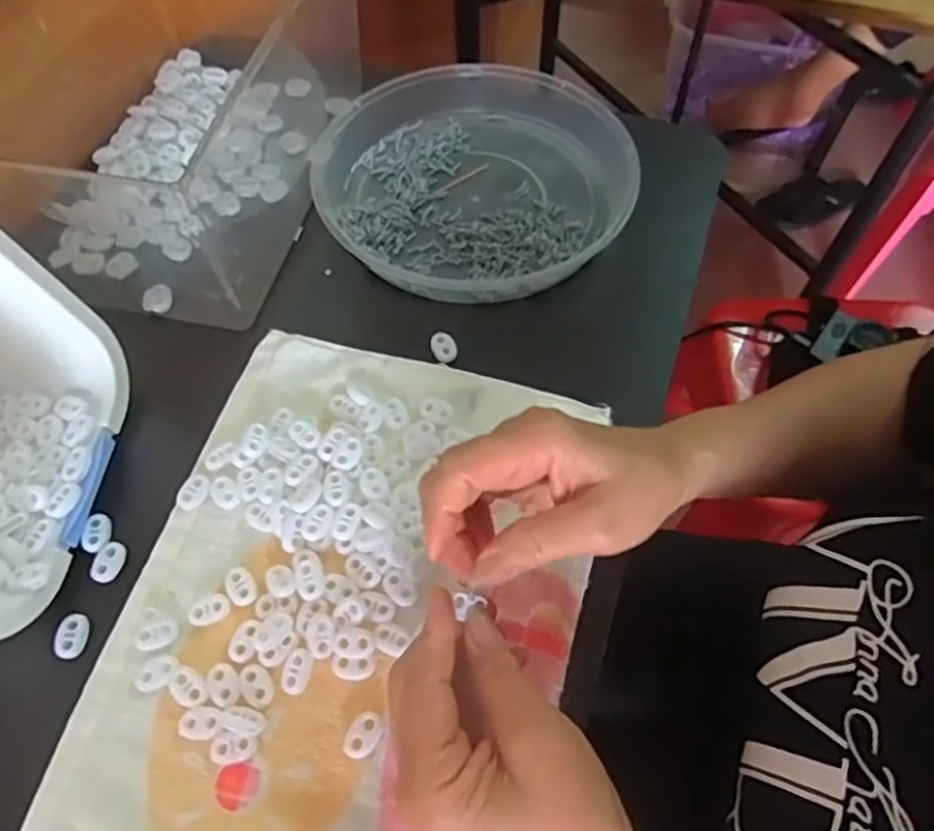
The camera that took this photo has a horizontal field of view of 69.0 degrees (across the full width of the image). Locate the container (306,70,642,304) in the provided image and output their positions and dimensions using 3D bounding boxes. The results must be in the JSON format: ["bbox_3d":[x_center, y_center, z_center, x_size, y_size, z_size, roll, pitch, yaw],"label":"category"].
[{"bbox_3d":[0.004,-0.183,0.517,0.228,0.047,0.222,0,60,1],"label":"container"}]

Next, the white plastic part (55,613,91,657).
[{"bbox_3d":[-0.212,0.119,0.366,0.014,0.007,0.023,-5,61,-2],"label":"white plastic part"}]

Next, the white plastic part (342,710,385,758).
[{"bbox_3d":[-0.051,0.159,0.337,0.016,0.006,0.022,36,67,19],"label":"white plastic part"}]

